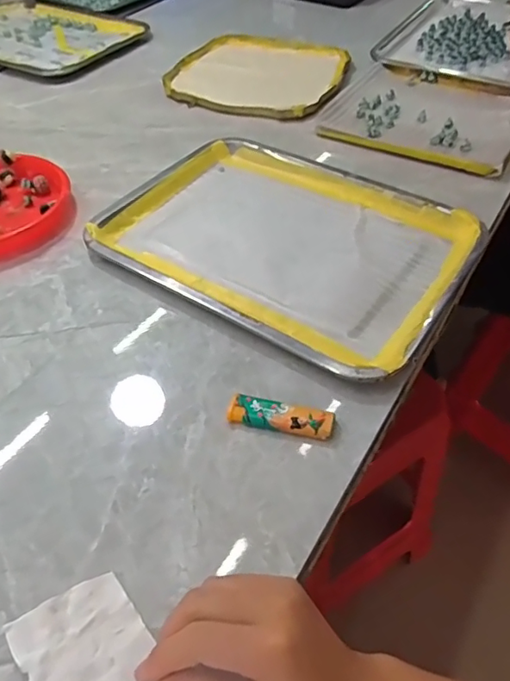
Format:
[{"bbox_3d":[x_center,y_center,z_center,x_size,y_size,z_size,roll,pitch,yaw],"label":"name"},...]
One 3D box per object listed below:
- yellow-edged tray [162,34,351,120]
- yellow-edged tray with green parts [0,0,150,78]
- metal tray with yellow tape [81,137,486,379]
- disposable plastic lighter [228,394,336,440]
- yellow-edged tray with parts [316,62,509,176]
[{"bbox_3d":[0.004,-0.412,0.818,0.256,0.021,0.257,16,51,16],"label":"yellow-edged tray"},{"bbox_3d":[-0.414,-0.553,0.953,0.380,0.017,0.252,23,54,21],"label":"yellow-edged tray with green parts"},{"bbox_3d":[0.028,-0.109,0.535,0.346,0.016,0.255,27,55,24],"label":"metal tray with yellow tape"},{"bbox_3d":[0.019,0.058,0.393,0.077,0.011,0.023,10,50,11],"label":"disposable plastic lighter"},{"bbox_3d":[0.232,-0.310,0.716,0.245,0.017,0.238,21,53,19],"label":"yellow-edged tray with parts"}]

